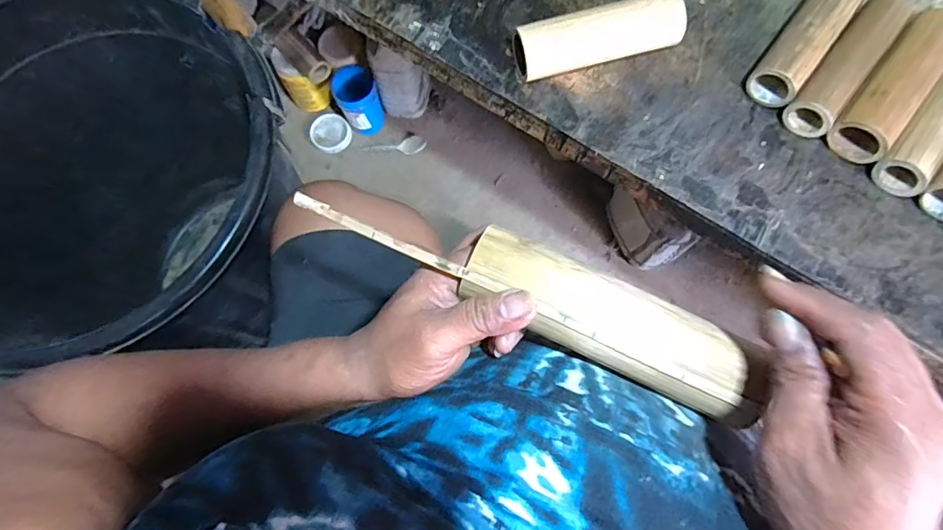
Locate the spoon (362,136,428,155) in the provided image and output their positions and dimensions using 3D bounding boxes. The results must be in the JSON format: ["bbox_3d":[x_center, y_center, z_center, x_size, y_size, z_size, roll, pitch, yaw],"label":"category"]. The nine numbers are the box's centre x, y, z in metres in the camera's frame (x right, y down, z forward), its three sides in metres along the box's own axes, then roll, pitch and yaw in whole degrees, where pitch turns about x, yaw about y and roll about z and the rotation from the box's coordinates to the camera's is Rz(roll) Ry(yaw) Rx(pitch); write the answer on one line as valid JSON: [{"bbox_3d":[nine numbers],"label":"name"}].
[{"bbox_3d":[-0.167,-0.256,1.147,0.137,0.009,0.039,-13,74,-3],"label":"spoon"}]

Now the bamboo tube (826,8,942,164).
[{"bbox_3d":[0.445,-0.190,0.549,0.058,0.059,0.179,38,78,11],"label":"bamboo tube"}]

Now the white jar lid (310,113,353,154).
[{"bbox_3d":[-0.312,-0.292,1.155,0.083,0.016,0.094,-40,77,-10],"label":"white jar lid"}]

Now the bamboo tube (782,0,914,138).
[{"bbox_3d":[0.402,-0.218,0.559,0.044,0.051,0.182,36,77,11],"label":"bamboo tube"}]

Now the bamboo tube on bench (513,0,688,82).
[{"bbox_3d":[0.136,-0.244,0.568,0.180,0.056,0.049,-16,74,-4],"label":"bamboo tube on bench"}]

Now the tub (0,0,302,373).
[{"bbox_3d":[-0.459,-0.086,0.797,0.467,0.455,0.456,0,73,1],"label":"tub"}]

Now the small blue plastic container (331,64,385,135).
[{"bbox_3d":[-0.238,-0.348,1.110,0.085,0.135,0.081,0,73,1],"label":"small blue plastic container"}]

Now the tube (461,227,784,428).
[{"bbox_3d":[0.078,0.035,0.311,0.167,0.057,0.045,28,76,6],"label":"tube"}]

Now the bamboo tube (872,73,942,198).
[{"bbox_3d":[0.481,-0.154,0.543,0.047,0.050,0.177,36,77,11],"label":"bamboo tube"}]

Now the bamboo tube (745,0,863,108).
[{"bbox_3d":[0.367,-0.252,0.567,0.052,0.054,0.181,35,77,11],"label":"bamboo tube"}]

